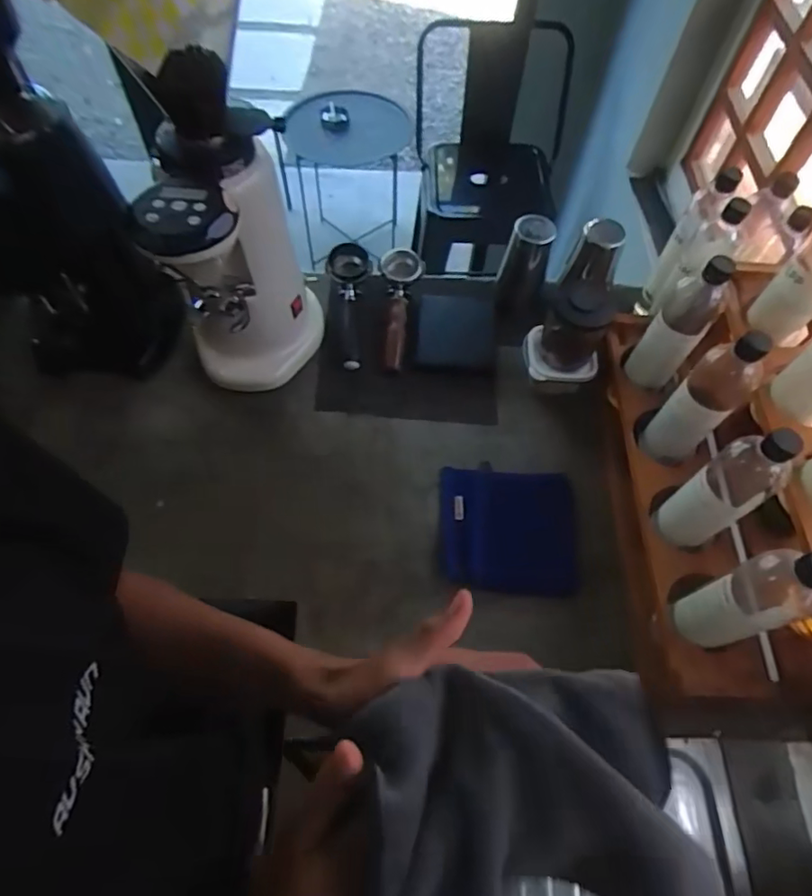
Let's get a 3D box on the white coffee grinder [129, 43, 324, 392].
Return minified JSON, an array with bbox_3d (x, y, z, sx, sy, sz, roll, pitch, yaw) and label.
[{"bbox_3d":[-0.224,-0.239,0.746,0.159,0.408,0.208,0,61,-3],"label":"white coffee grinder"}]

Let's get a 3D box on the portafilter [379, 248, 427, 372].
[{"bbox_3d":[-0.012,-0.238,0.953,0.071,0.051,0.234,4,61,0],"label":"portafilter"}]

